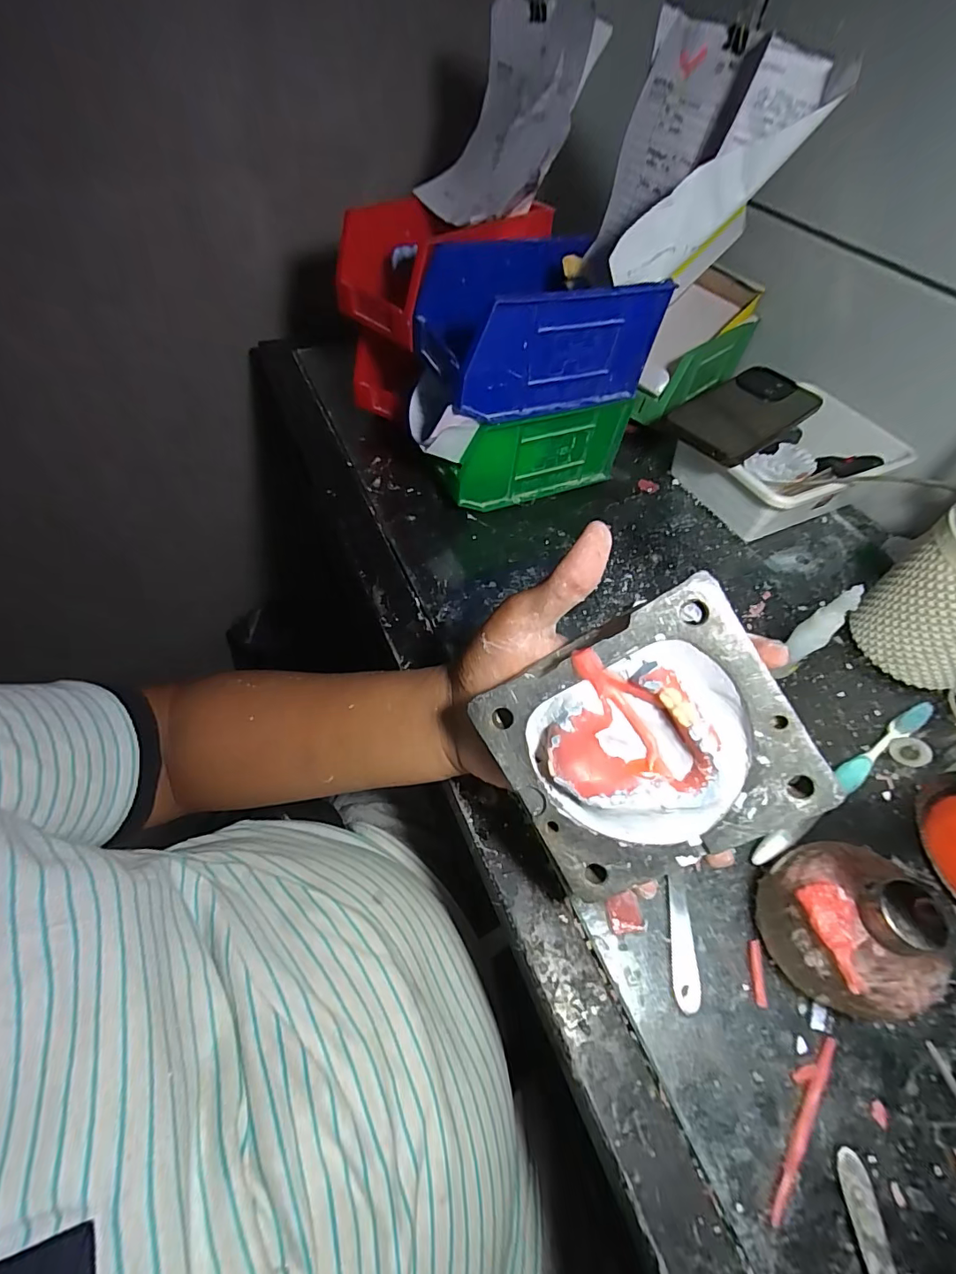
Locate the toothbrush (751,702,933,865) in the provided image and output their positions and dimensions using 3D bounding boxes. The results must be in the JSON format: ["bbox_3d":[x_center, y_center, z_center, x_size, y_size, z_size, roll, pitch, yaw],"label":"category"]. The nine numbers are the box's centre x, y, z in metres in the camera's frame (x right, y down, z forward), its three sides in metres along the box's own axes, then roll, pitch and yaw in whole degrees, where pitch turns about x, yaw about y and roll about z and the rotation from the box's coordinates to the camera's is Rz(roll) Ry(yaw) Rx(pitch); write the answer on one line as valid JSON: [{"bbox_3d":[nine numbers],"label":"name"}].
[{"bbox_3d":[0.242,0.093,0.325,0.185,0.016,0.013,-27,61,-20],"label":"toothbrush"}]

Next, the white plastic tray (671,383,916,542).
[{"bbox_3d":[0.296,-0.164,0.480,0.177,0.062,0.125,-21,59,-17],"label":"white plastic tray"}]

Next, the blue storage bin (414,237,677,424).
[{"bbox_3d":[0.043,-0.243,0.390,0.166,0.087,0.100,-18,59,-17],"label":"blue storage bin"}]

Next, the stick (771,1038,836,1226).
[{"bbox_3d":[0.148,0.222,0.229,0.012,0.004,0.078,36,60,19],"label":"stick"}]

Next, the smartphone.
[{"bbox_3d":[0.249,-0.209,0.463,0.167,0.014,0.080,-32,64,-24],"label":"smartphone"}]

